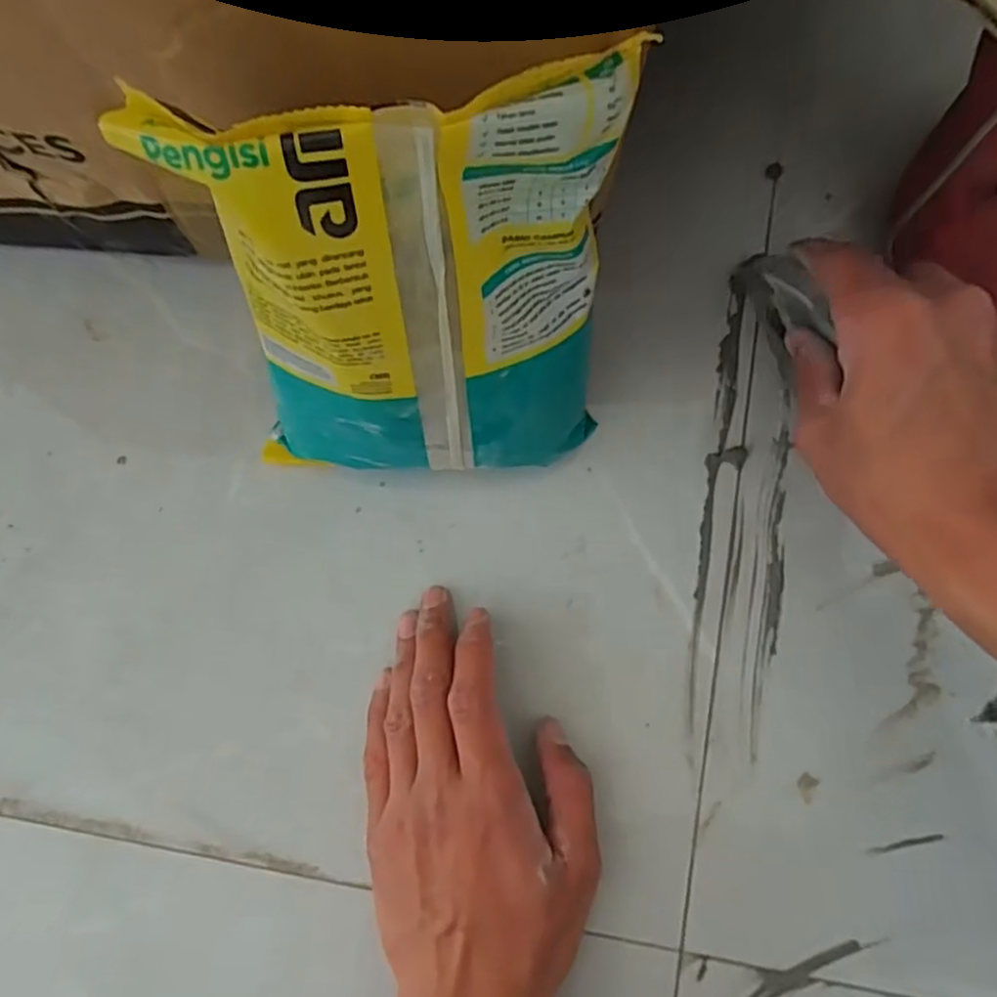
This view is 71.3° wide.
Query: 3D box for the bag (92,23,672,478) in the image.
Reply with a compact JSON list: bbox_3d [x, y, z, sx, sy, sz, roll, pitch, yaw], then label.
[{"bbox_3d":[-0.031,-0.071,0.269,0.148,0.180,0.063,-17,55,-11],"label":"bag"}]

